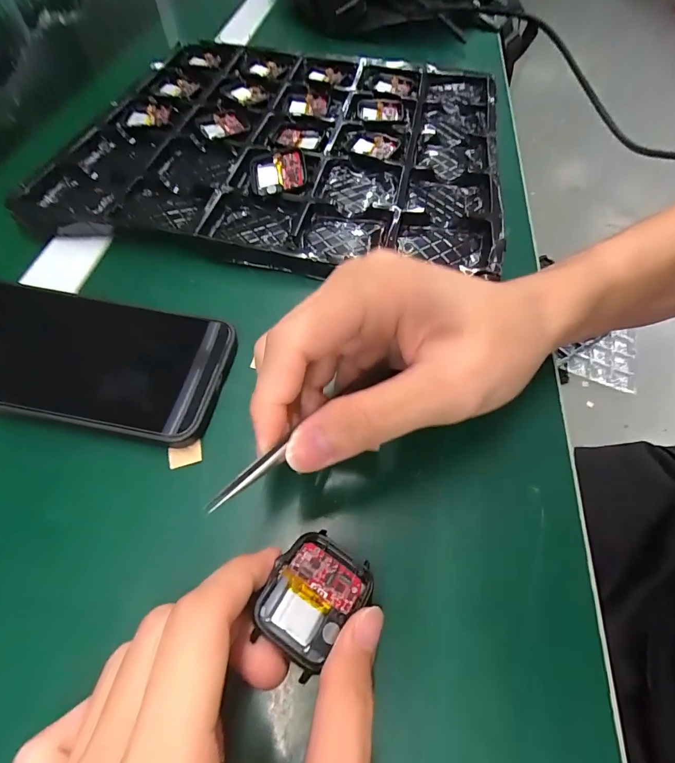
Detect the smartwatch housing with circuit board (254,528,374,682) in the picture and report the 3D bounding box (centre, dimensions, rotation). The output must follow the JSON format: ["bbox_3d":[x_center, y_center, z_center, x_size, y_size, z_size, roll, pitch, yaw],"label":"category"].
[{"bbox_3d":[-0.010,0.087,0.166,0.035,0.011,0.045,37,52,12],"label":"smartwatch housing with circuit board"}]

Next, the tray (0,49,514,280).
[{"bbox_3d":[-0.040,-0.209,0.349,0.340,0.019,0.305,8,57,4],"label":"tray"}]

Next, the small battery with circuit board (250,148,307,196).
[{"bbox_3d":[-0.045,-0.157,0.308,0.043,0.009,0.036,-6,82,8],"label":"small battery with circuit board"}]

